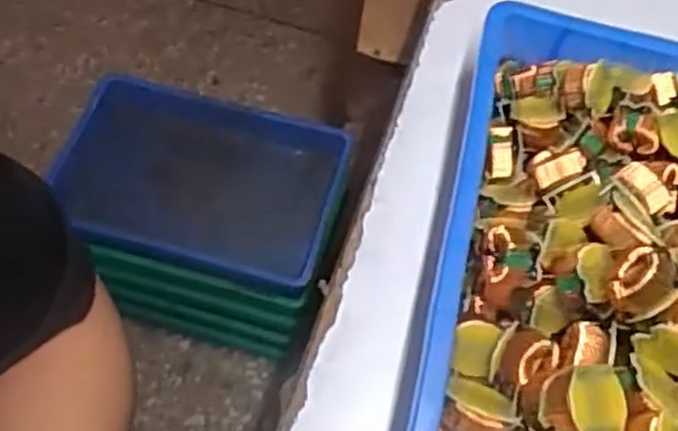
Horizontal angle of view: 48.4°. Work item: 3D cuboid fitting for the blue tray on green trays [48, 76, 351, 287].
[{"bbox_3d":[-0.193,-0.042,1.025,0.368,0.078,0.235,15,57,3],"label":"blue tray on green trays"}]

